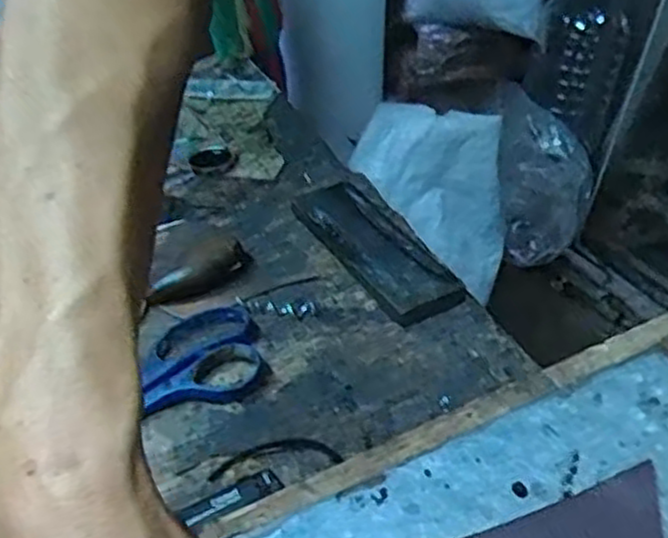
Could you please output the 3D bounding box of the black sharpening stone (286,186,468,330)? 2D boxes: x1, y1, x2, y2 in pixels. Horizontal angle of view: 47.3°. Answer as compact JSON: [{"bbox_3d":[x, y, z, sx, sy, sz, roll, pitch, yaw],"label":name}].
[{"bbox_3d":[0.027,-0.016,0.546,0.053,0.017,0.153,-22,45,-22],"label":"black sharpening stone"}]

